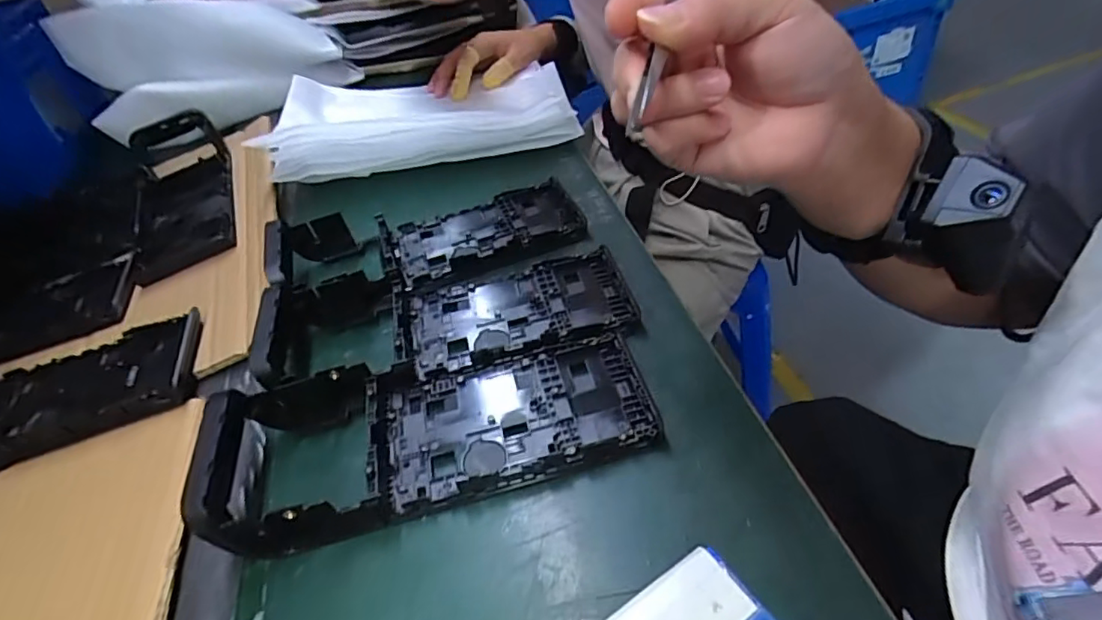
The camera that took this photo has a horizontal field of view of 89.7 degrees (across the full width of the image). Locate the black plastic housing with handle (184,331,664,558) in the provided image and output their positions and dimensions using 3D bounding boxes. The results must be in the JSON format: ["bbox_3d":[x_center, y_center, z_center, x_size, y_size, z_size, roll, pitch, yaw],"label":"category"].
[{"bbox_3d":[-0.065,0.053,0.285,0.214,0.045,0.089,-16,44,-4],"label":"black plastic housing with handle"}]

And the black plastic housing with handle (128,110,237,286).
[{"bbox_3d":[-0.336,-0.116,0.495,0.085,0.036,0.240,-24,45,-12],"label":"black plastic housing with handle"}]

